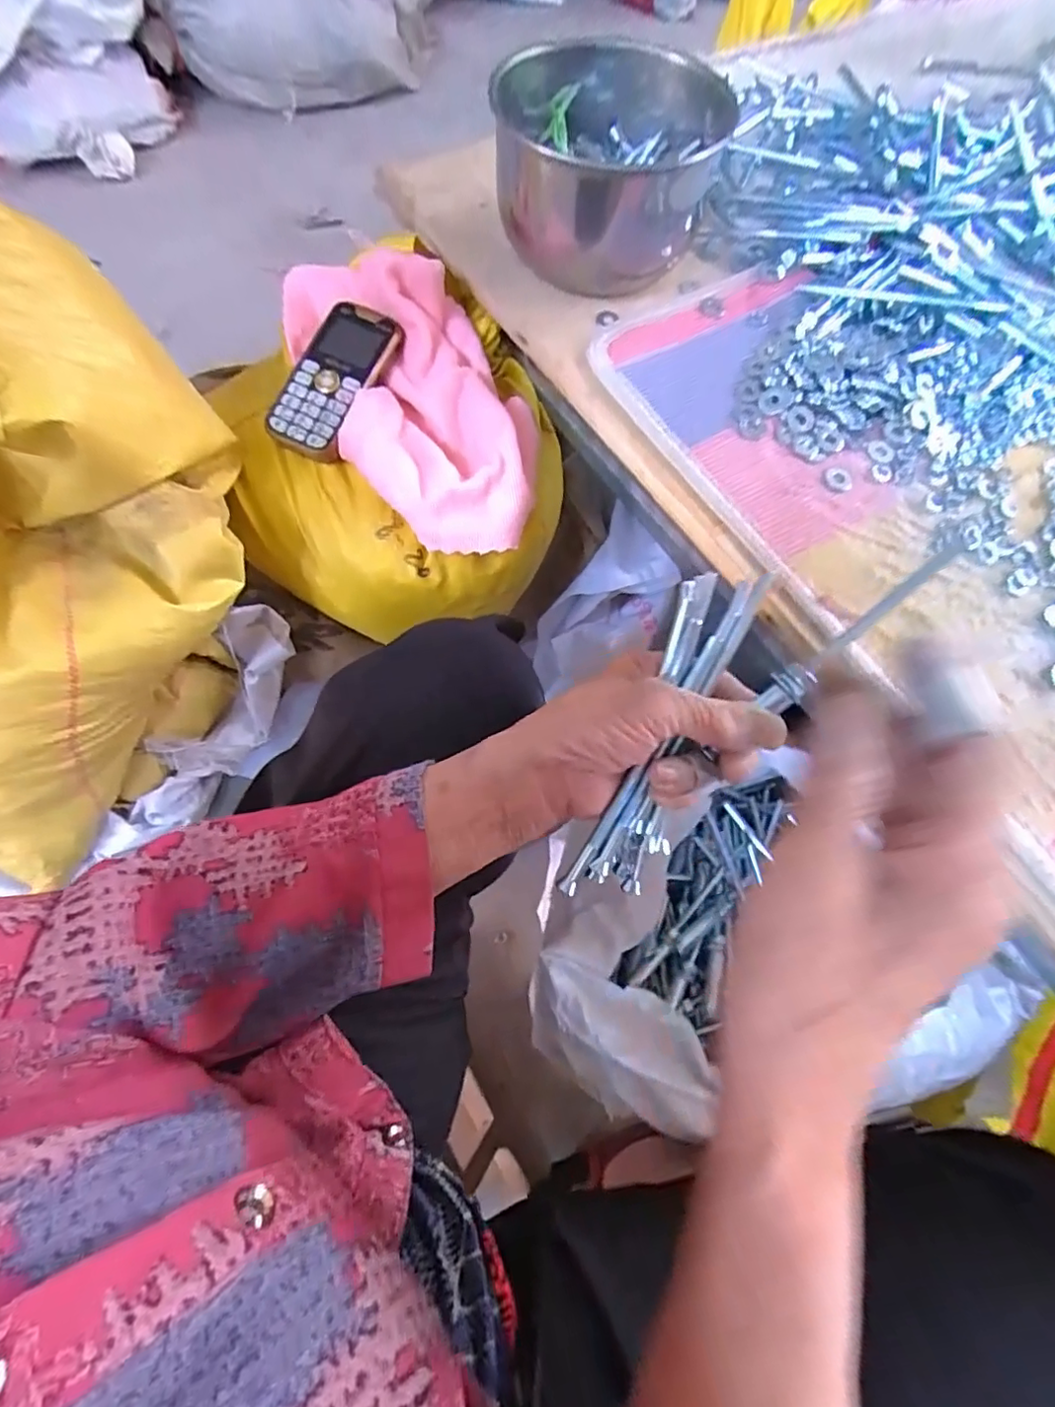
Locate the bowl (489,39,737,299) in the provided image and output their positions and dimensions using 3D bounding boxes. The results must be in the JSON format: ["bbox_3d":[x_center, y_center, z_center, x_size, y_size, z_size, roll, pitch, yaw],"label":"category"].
[{"bbox_3d":[0.058,-0.408,0.444,0.159,0.079,0.174,0,69,-1],"label":"bowl"}]

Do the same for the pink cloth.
[{"bbox_3d":[-0.080,-0.237,0.443,0.144,0.061,0.265,-25,84,-10],"label":"pink cloth"}]

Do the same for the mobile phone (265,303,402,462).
[{"bbox_3d":[-0.151,-0.252,0.450,0.057,0.016,0.124,25,83,-5],"label":"mobile phone"}]

